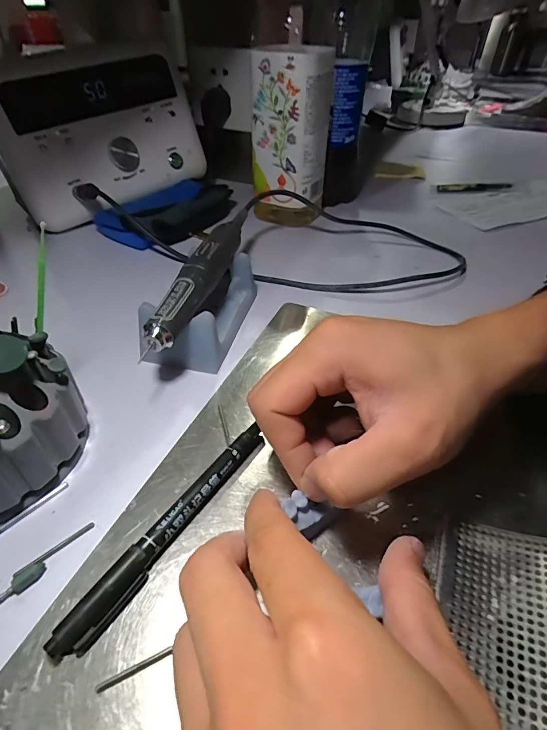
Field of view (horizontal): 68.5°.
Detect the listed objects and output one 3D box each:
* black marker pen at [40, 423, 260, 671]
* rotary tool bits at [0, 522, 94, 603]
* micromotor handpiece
[{"bbox_3d":[-0.047,0.077,0.193,0.013,0.013,0.127,25,47,25],"label":"black marker pen"},{"bbox_3d":[-0.113,0.096,0.178,0.009,0.006,0.071,31,50,30],"label":"rotary tool bits"},{"bbox_3d":[-0.049,-0.075,0.302,0.024,0.021,0.189,8,42,9],"label":"micromotor handpiece"}]

